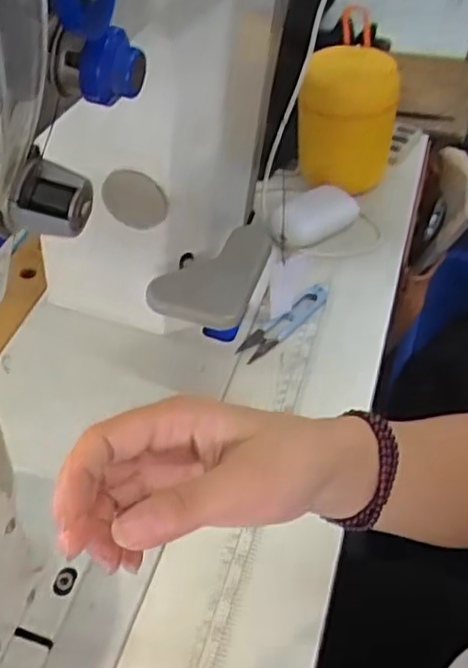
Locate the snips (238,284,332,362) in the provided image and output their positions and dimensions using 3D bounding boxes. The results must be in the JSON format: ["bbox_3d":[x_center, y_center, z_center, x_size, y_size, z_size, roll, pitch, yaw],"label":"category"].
[{"bbox_3d":[0.047,-0.011,0.596,0.105,0.008,0.022,-35,54,-27],"label":"snips"}]

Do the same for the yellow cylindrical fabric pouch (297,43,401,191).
[{"bbox_3d":[0.110,-0.207,0.685,0.091,0.128,0.100,7,47,10],"label":"yellow cylindrical fabric pouch"}]

